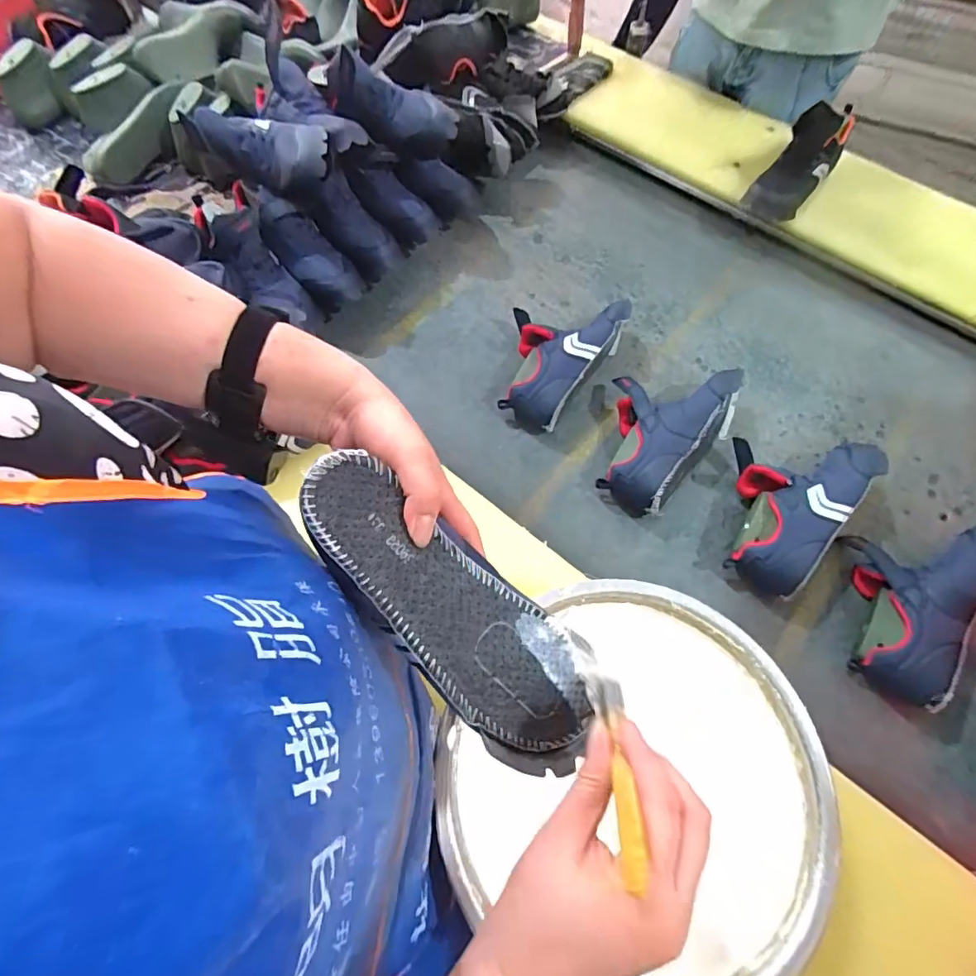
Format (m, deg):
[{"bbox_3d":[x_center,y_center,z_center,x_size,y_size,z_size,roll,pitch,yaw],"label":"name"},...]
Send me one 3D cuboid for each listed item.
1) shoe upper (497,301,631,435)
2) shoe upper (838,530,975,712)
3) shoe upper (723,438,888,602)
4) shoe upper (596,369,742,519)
[{"bbox_3d":[0.103,-0.193,0.767,0.162,0.083,0.233,21,68,6],"label":"shoe upper"},{"bbox_3d":[0.518,0.124,0.633,0.143,0.077,0.253,36,70,11],"label":"shoe upper"},{"bbox_3d":[0.389,0.004,0.679,0.157,0.084,0.255,40,71,13],"label":"shoe upper"},{"bbox_3d":[0.239,-0.093,0.721,0.160,0.082,0.250,40,71,13],"label":"shoe upper"}]

